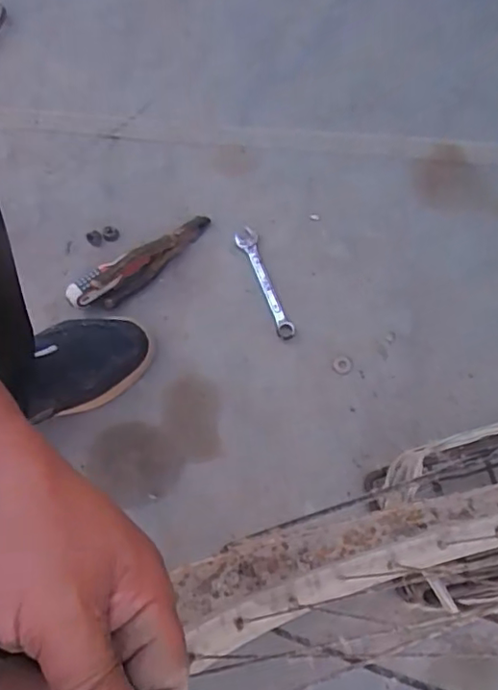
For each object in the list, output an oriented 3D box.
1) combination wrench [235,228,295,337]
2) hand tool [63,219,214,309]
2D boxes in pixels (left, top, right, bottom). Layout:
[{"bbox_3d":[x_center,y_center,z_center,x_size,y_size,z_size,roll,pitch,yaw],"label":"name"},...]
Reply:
[{"bbox_3d":[0.019,-0.074,0.696,0.026,0.012,0.146,-20,76,-4],"label":"combination wrench"},{"bbox_3d":[-0.128,-0.098,0.692,0.195,0.030,0.046,-32,77,-6],"label":"hand tool"}]

